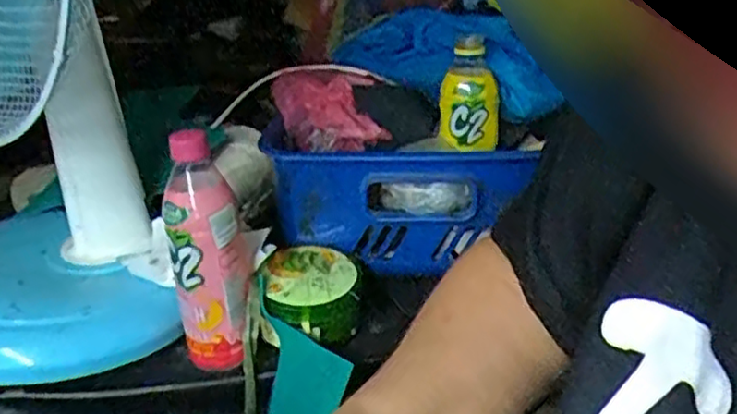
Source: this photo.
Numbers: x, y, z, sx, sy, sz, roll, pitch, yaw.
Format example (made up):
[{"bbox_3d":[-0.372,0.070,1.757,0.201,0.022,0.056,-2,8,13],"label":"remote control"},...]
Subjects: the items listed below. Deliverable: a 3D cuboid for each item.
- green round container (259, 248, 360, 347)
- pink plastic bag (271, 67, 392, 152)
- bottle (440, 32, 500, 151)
[{"bbox_3d":[-0.051,0.081,0.645,0.087,0.060,0.095,0,24,0],"label":"green round container"},{"bbox_3d":[-0.046,-0.106,0.748,0.094,0.060,0.151,-6,25,-14],"label":"pink plastic bag"},{"bbox_3d":[0.101,-0.112,0.690,0.047,0.101,0.041,21,31,39],"label":"bottle"}]

